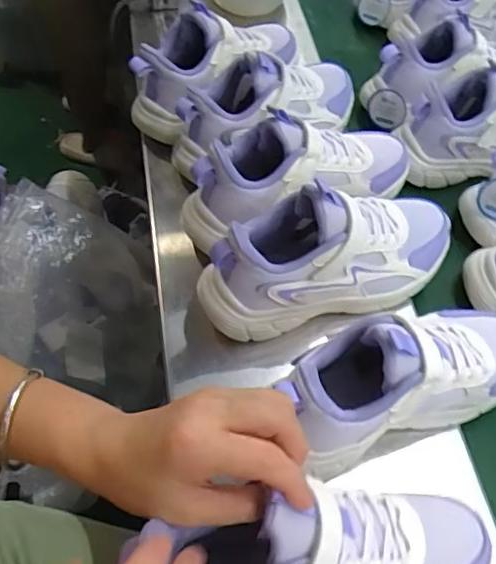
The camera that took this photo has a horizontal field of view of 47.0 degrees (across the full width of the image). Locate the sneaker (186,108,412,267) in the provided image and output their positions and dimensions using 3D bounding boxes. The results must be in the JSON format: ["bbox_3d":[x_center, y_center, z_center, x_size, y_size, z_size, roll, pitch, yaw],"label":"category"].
[{"bbox_3d":[0.049,-0.110,0.533,0.238,0.102,0.084,-29,63,-11],"label":"sneaker"}]

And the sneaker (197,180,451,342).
[{"bbox_3d":[0.074,-0.028,0.483,0.241,0.116,0.090,-22,62,-7],"label":"sneaker"}]

